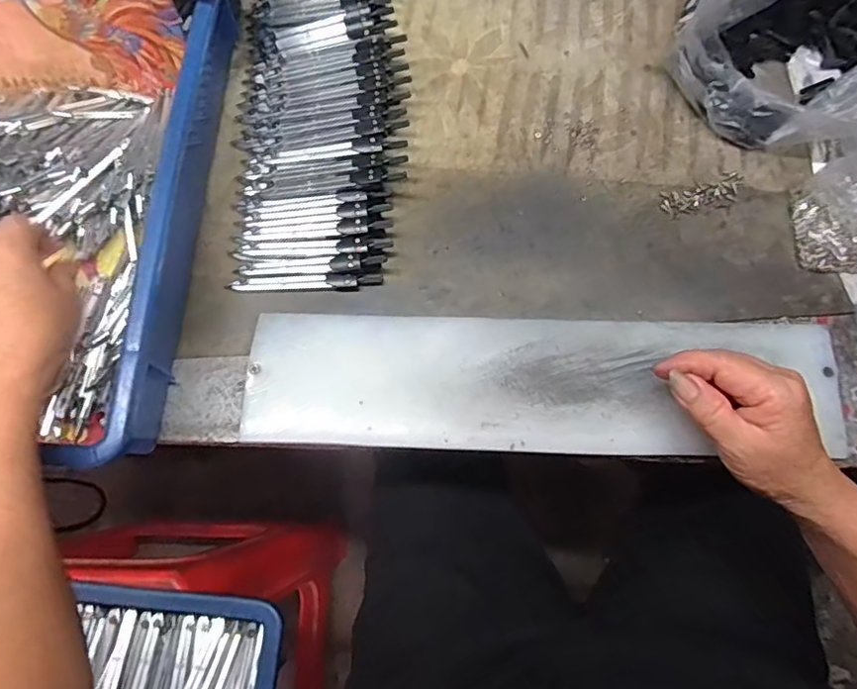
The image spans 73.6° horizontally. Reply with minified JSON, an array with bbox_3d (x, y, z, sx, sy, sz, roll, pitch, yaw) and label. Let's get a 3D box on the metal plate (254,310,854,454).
[{"bbox_3d":[0.075,0.025,0.394,0.397,0.005,0.091,2,73,3],"label":"metal plate"}]

